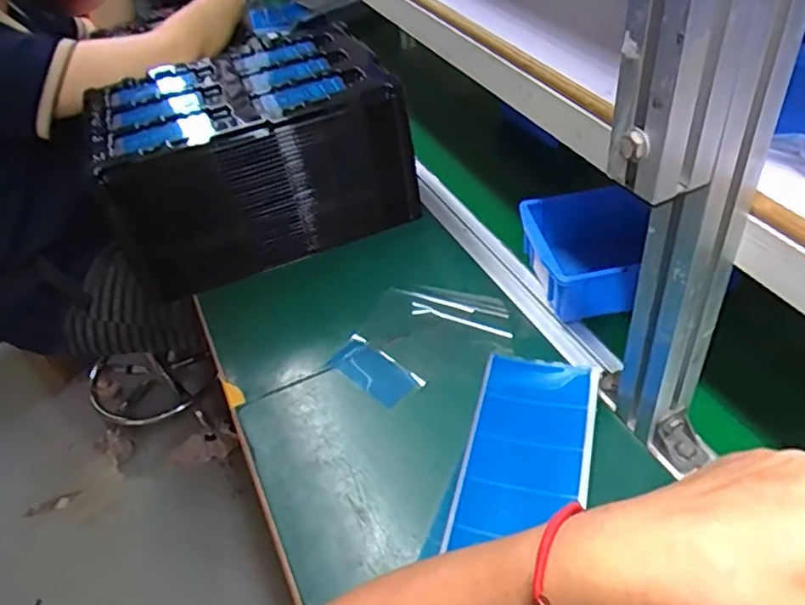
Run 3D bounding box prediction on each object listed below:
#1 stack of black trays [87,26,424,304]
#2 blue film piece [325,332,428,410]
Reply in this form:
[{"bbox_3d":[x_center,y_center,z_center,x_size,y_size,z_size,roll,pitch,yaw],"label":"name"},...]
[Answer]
[{"bbox_3d":[-0.189,-0.190,0.804,0.334,0.194,0.276,-18,45,-11],"label":"stack of black trays"},{"bbox_3d":[-0.028,0.068,0.626,0.097,0.005,0.046,28,59,33],"label":"blue film piece"}]

